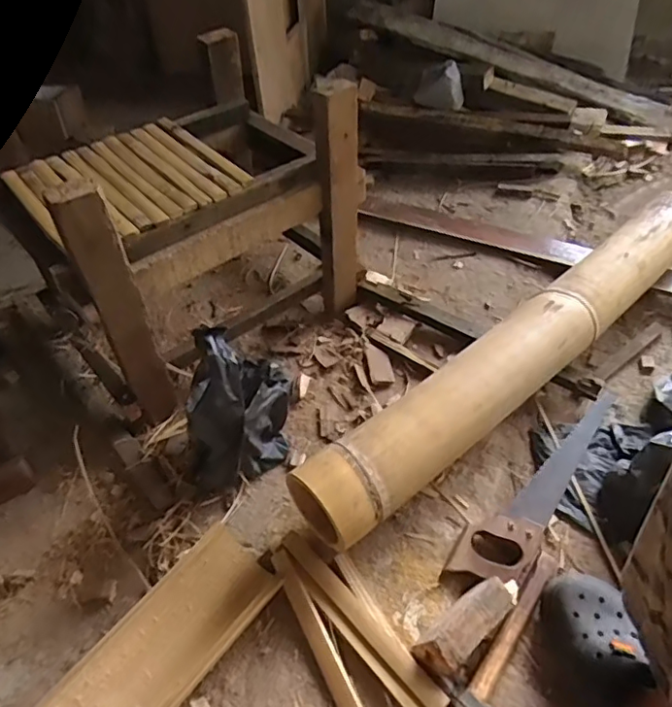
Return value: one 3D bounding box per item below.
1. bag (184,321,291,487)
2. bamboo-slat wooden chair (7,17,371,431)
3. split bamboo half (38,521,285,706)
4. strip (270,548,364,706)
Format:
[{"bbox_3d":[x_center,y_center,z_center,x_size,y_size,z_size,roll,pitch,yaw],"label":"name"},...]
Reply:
[{"bbox_3d":[-0.135,0.064,0.783,0.121,0.259,0.175,-1,47,3],"label":"bag"},{"bbox_3d":[-0.226,-0.223,0.919,0.451,0.364,0.328,-32,52,-25],"label":"bamboo-slat wooden chair"},{"bbox_3d":[-0.198,0.345,0.666,0.124,0.046,0.280,27,54,27],"label":"split bamboo half"},{"bbox_3d":[-0.012,0.358,0.662,0.026,0.011,0.274,-23,49,-18],"label":"strip"}]

